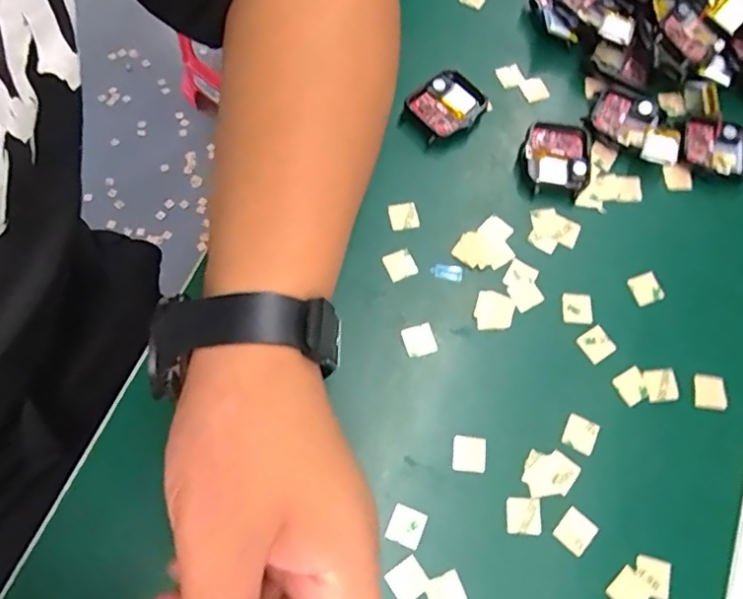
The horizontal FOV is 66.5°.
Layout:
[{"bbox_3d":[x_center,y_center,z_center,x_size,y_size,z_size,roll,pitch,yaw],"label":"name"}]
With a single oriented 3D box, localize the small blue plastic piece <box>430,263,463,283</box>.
[{"bbox_3d":[0.041,-0.016,0.309,0.017,0.004,0.009,15,69,3],"label":"small blue plastic piece"}]

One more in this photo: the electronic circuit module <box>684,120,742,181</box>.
[{"bbox_3d":[0.207,-0.089,0.337,0.041,0.010,0.036,20,70,5],"label":"electronic circuit module"}]

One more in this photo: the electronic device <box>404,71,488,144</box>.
[{"bbox_3d":[0.044,-0.116,0.342,0.043,0.012,0.036,-35,74,-14],"label":"electronic device"}]

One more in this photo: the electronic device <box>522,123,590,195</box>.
[{"bbox_3d":[0.108,-0.083,0.332,0.037,0.011,0.044,11,69,2],"label":"electronic device"}]

